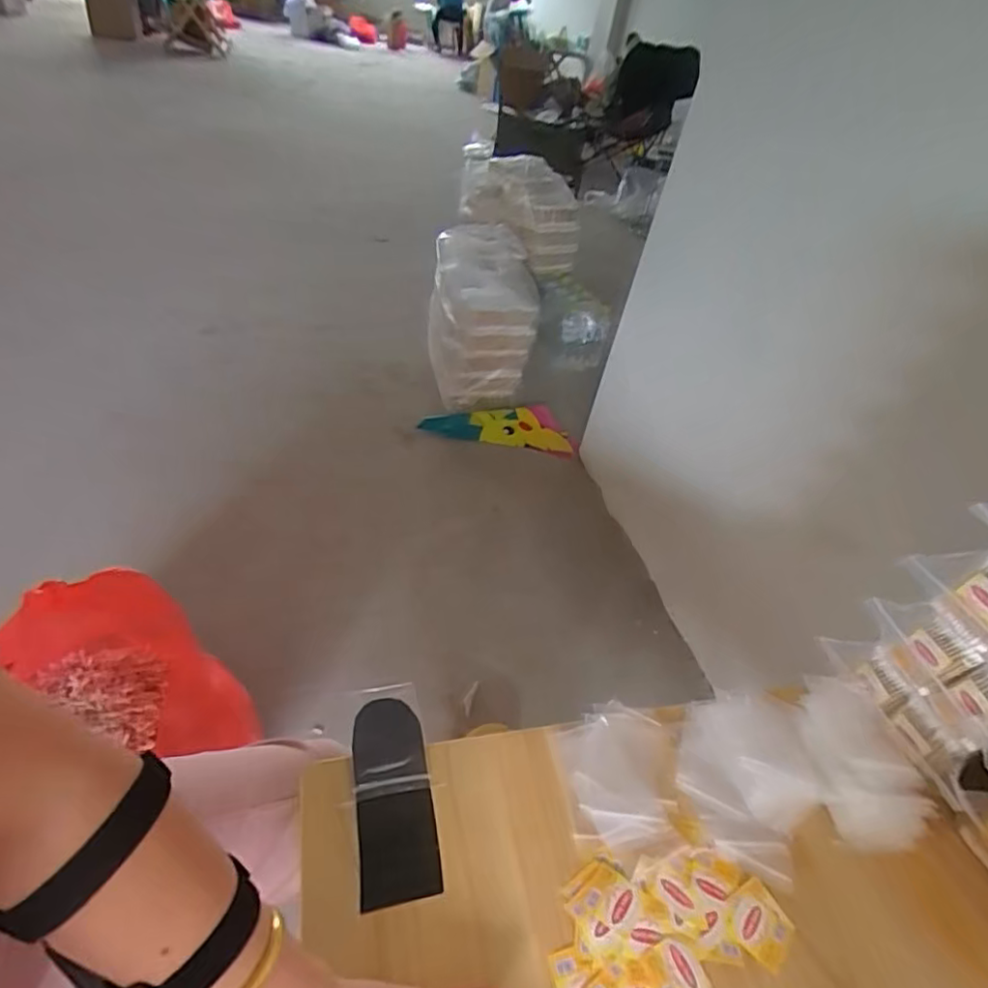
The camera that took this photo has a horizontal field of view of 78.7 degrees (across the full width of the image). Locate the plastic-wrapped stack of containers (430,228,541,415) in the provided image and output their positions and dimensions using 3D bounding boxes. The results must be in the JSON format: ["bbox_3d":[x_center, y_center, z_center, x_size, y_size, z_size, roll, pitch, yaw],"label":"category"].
[{"bbox_3d":[-0.052,-0.539,1.884,0.316,0.396,0.449,2,41,-12],"label":"plastic-wrapped stack of containers"}]

